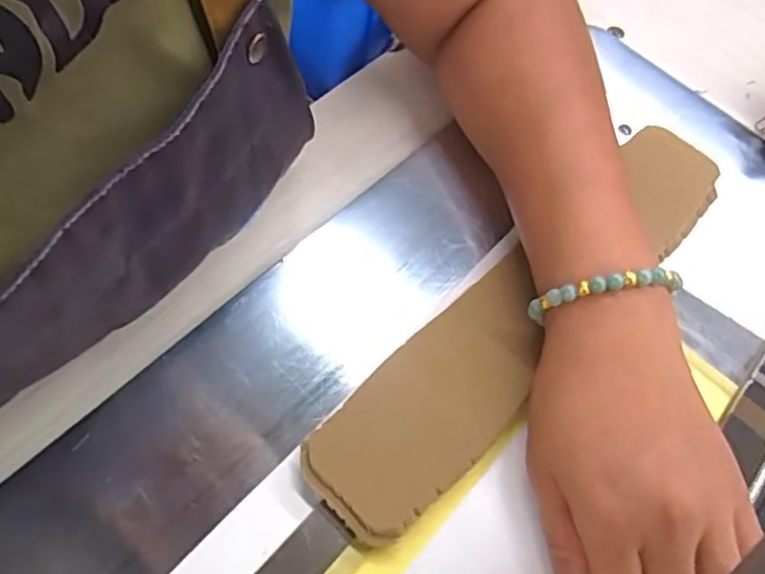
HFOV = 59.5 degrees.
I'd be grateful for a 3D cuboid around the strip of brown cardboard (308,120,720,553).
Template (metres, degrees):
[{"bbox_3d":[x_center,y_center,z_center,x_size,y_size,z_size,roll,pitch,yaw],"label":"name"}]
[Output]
[{"bbox_3d":[0.080,0.005,0.344,0.062,0.014,0.294,38,62,23],"label":"strip of brown cardboard"}]

